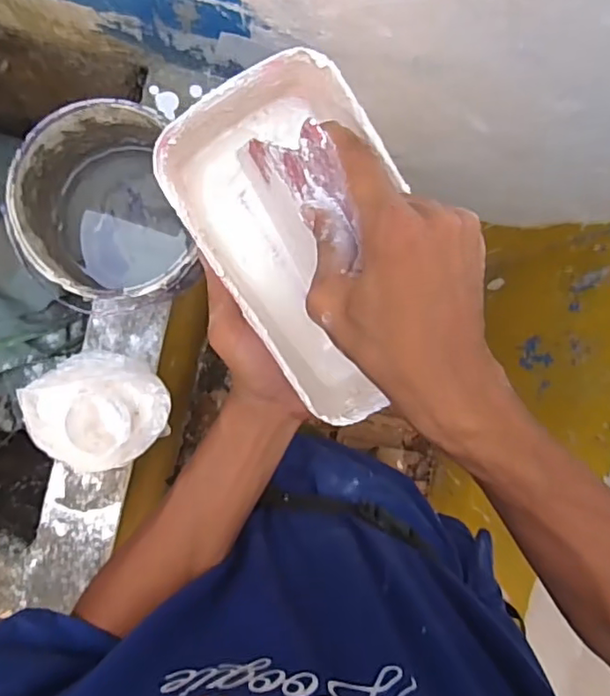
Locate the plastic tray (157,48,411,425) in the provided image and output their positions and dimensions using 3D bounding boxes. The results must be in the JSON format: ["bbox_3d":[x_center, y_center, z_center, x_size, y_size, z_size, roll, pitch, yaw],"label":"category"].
[{"bbox_3d":[0.003,-0.058,0.345,0.106,0.085,0.190,-33,94,-4],"label":"plastic tray"}]

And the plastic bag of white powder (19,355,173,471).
[{"bbox_3d":[-0.243,0.075,0.691,0.167,0.075,0.136,-14,93,-5],"label":"plastic bag of white powder"}]

